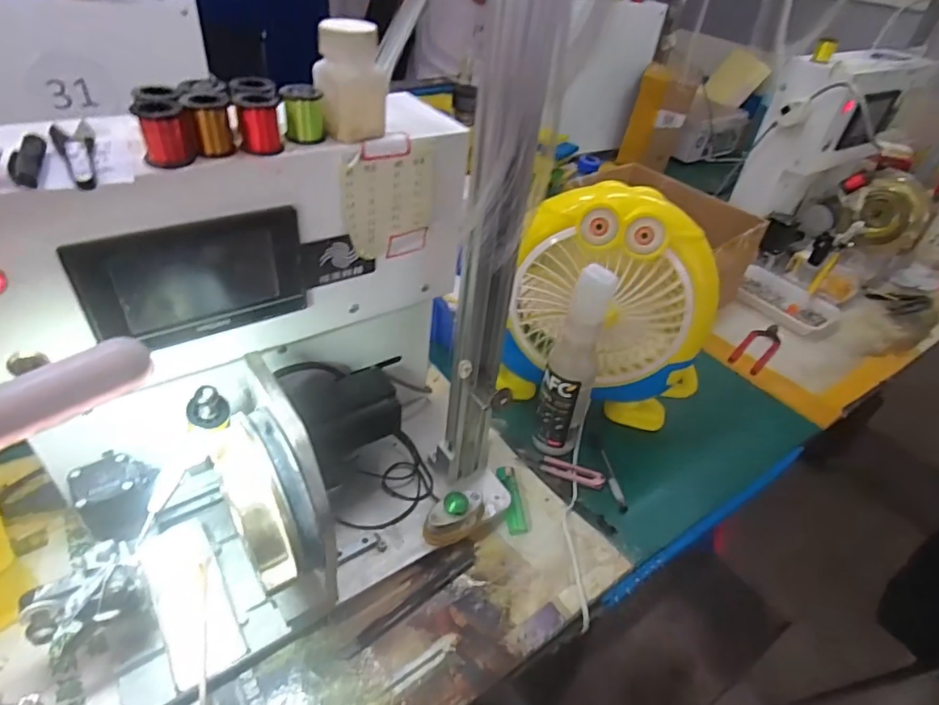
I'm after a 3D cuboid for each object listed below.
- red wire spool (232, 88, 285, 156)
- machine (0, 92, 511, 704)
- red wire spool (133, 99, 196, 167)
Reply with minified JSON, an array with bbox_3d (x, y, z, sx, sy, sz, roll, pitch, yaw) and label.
[{"bbox_3d":[-0.133,-0.147,0.342,0.024,0.034,0.027,-3,40,-13],"label":"red wire spool"},{"bbox_3d":[-0.132,0.034,0.410,0.336,0.343,0.208,-26,50,-34],"label":"machine"},{"bbox_3d":[-0.177,-0.130,0.315,0.026,0.034,0.033,-10,42,-20],"label":"red wire spool"}]

